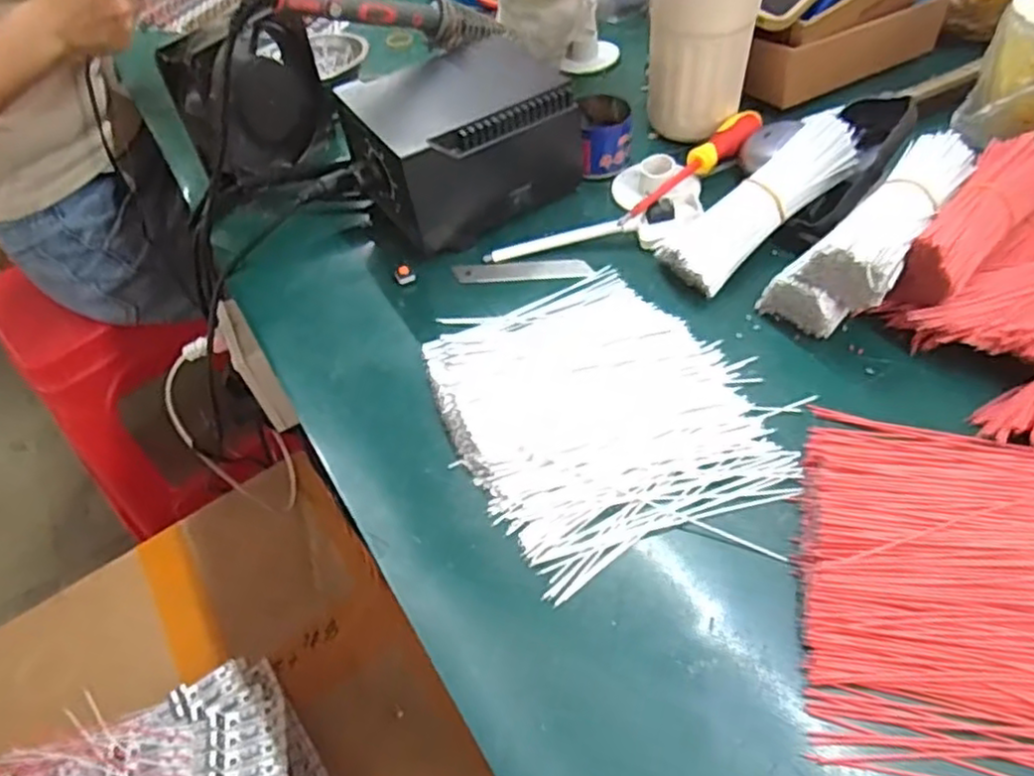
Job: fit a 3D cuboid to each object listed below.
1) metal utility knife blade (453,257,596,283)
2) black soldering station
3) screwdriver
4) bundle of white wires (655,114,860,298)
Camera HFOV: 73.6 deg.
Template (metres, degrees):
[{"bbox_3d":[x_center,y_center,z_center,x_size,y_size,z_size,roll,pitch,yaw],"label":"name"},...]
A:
[{"bbox_3d":[0.004,-0.082,0.480,0.092,0.004,0.019,-2,57,3],"label":"metal utility knife blade"},{"bbox_3d":[-0.038,-0.179,0.503,0.147,0.087,0.097,-25,50,-15],"label":"black soldering station"},{"bbox_3d":[0.133,-0.163,0.511,0.025,0.018,0.156,34,60,28],"label":"screwdriver"},{"bbox_3d":[0.162,-0.121,0.455,0.149,0.029,0.041,-41,56,-5],"label":"bundle of white wires"}]

